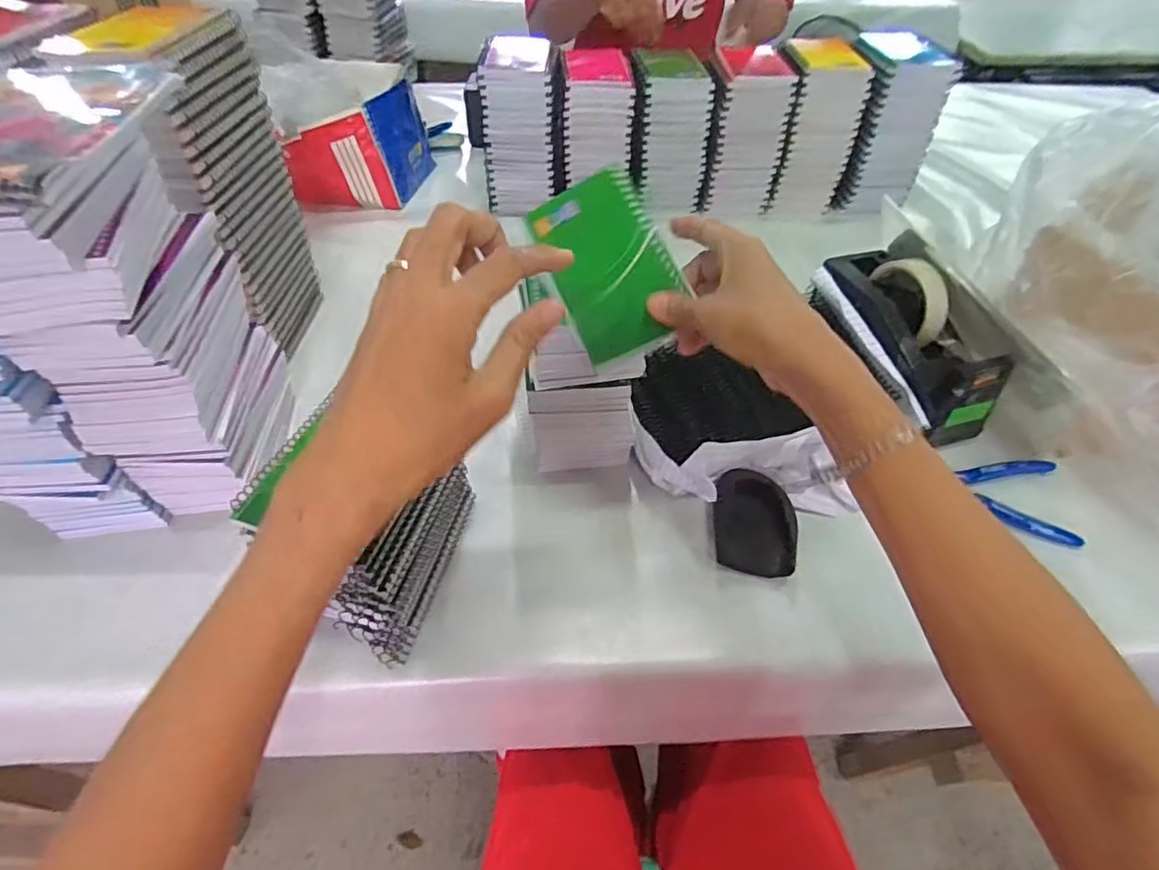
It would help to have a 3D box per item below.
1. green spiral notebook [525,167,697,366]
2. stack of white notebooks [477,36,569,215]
[{"bbox_3d":[0.020,-0.118,0.401,0.077,0.007,0.122,-28,79,12],"label":"green spiral notebook"},{"bbox_3d":[-0.082,-0.435,0.819,0.104,0.197,0.139,-2,48,-3],"label":"stack of white notebooks"}]

